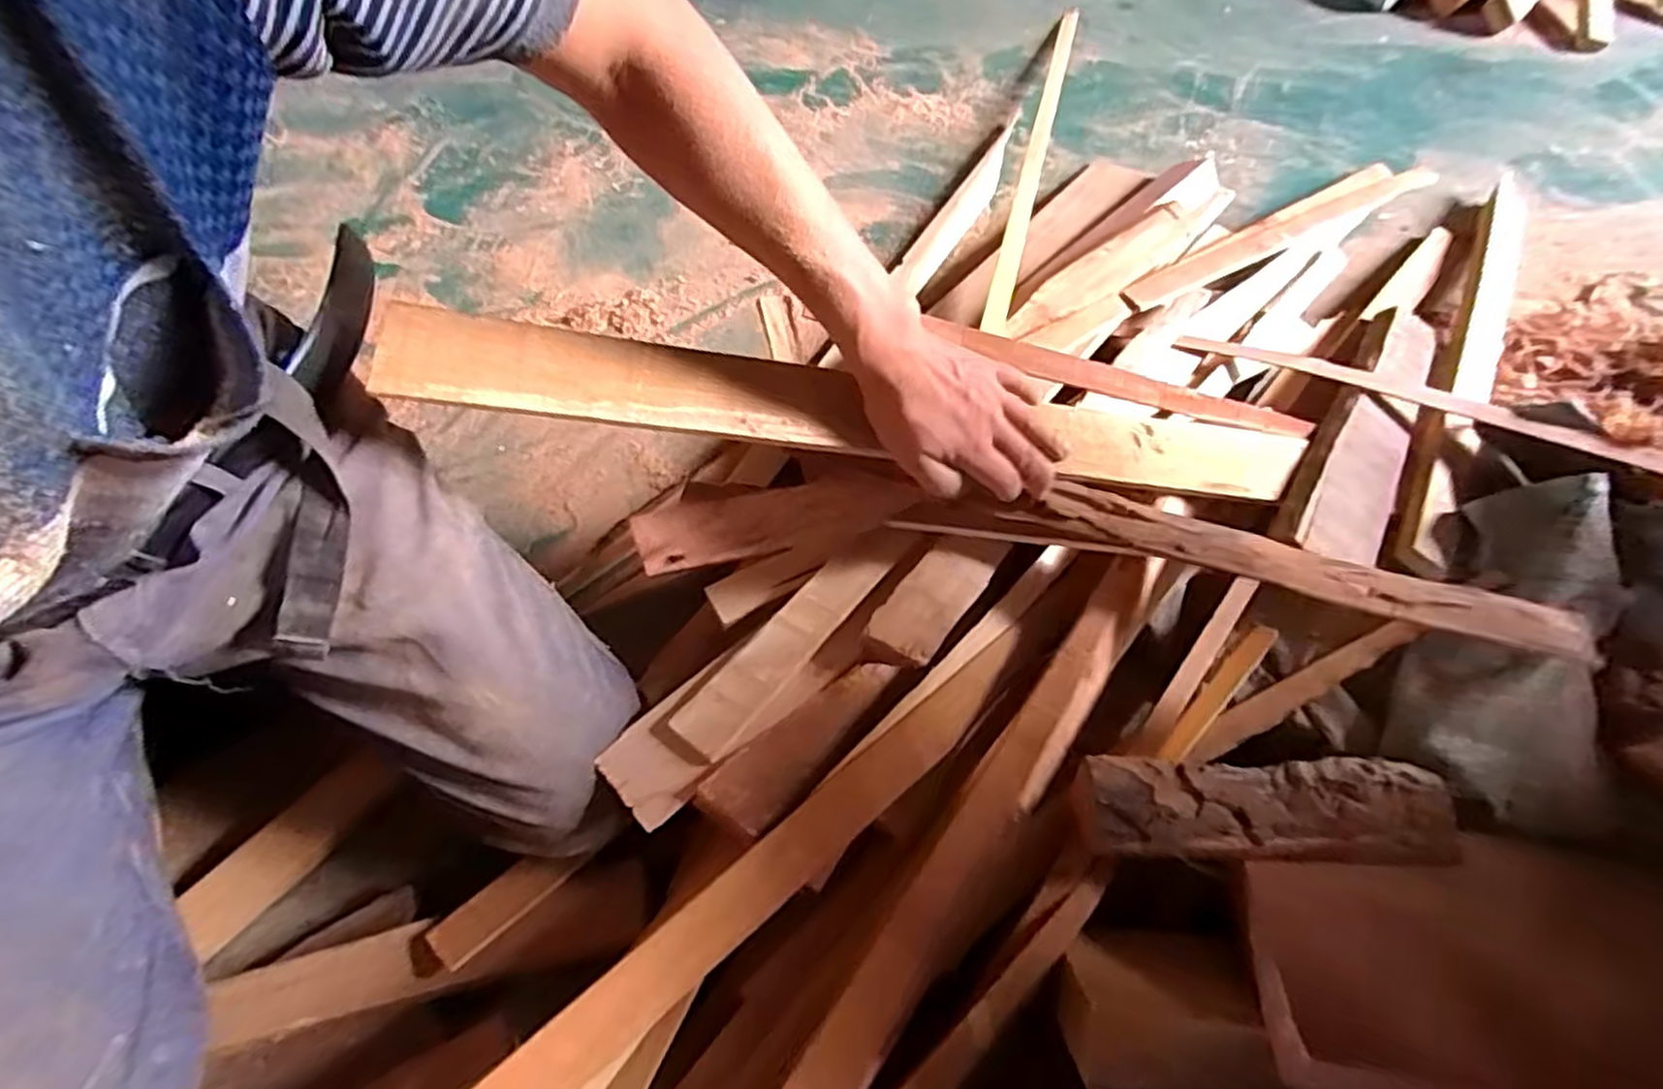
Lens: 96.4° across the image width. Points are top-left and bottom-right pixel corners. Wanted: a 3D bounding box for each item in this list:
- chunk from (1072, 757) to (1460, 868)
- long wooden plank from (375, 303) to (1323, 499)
[{"bbox_3d":[0.323,0.197,0.550,0.282,0.041,0.072,0,64,0],"label":"chunk"},{"bbox_3d":[0.064,-0.092,0.551,0.699,0.012,0.068,4,64,-17],"label":"long wooden plank"}]

